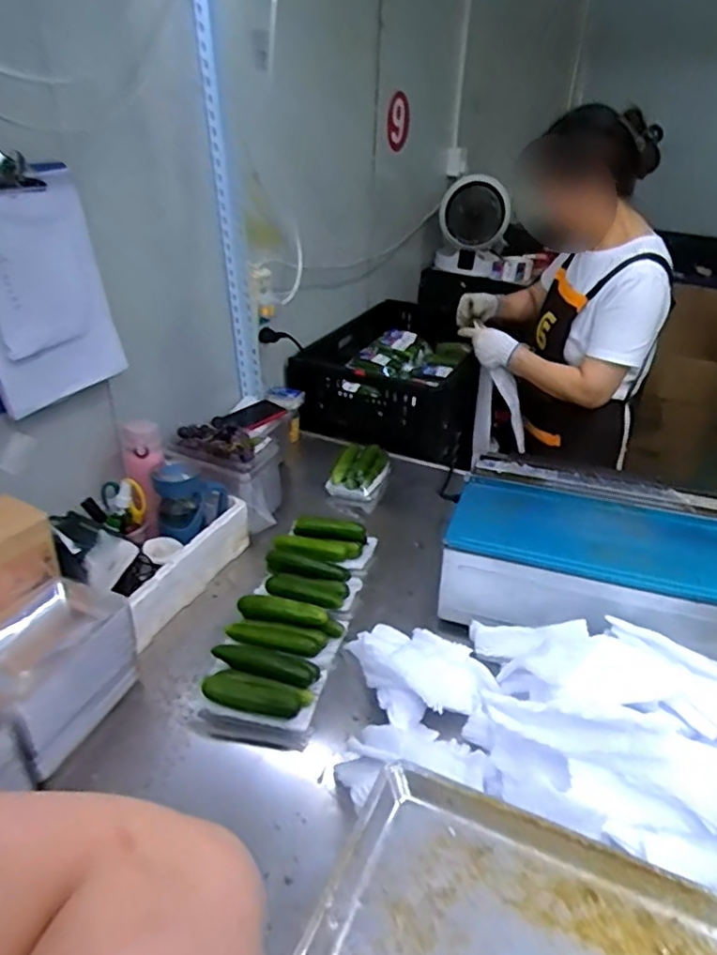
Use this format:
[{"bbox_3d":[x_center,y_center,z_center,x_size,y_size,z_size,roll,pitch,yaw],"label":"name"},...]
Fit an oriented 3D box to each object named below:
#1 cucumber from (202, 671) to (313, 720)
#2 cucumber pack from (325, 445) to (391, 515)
[{"bbox_3d":[-0.135,0.292,0.820,0.137,0.034,0.046,9,32,12],"label":"cucumber"},{"bbox_3d":[0.001,-0.009,1.329,0.117,0.058,0.172,8,32,11],"label":"cucumber pack"}]

